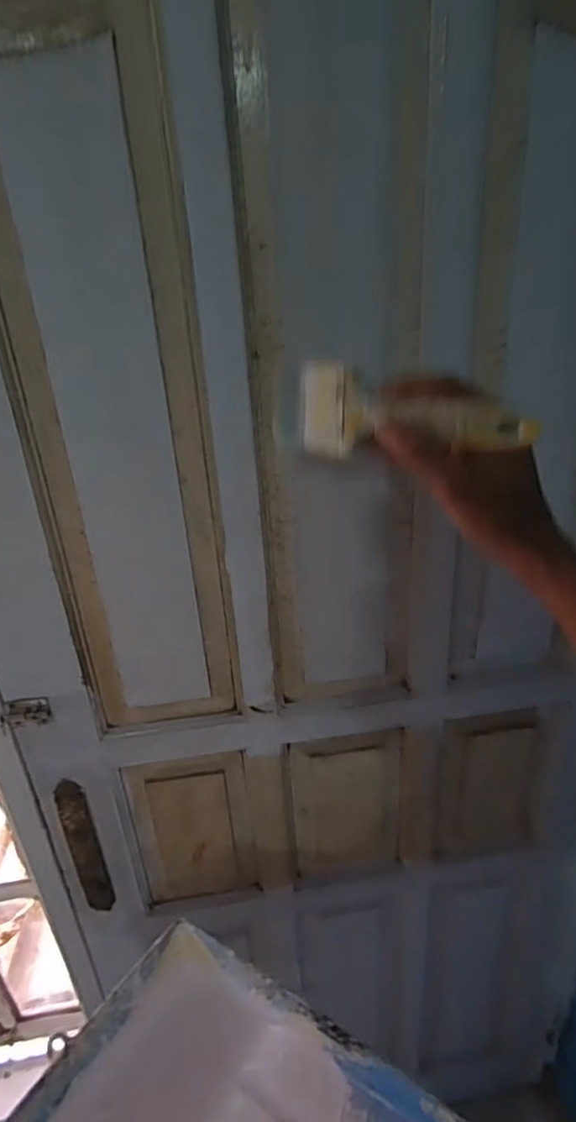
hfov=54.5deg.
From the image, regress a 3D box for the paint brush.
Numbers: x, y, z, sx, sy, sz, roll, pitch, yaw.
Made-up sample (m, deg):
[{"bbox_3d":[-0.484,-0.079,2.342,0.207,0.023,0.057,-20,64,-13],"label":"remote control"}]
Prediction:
[{"bbox_3d":[0.075,-0.096,0.364,0.164,0.063,0.012,13,29,35],"label":"paint brush"}]

